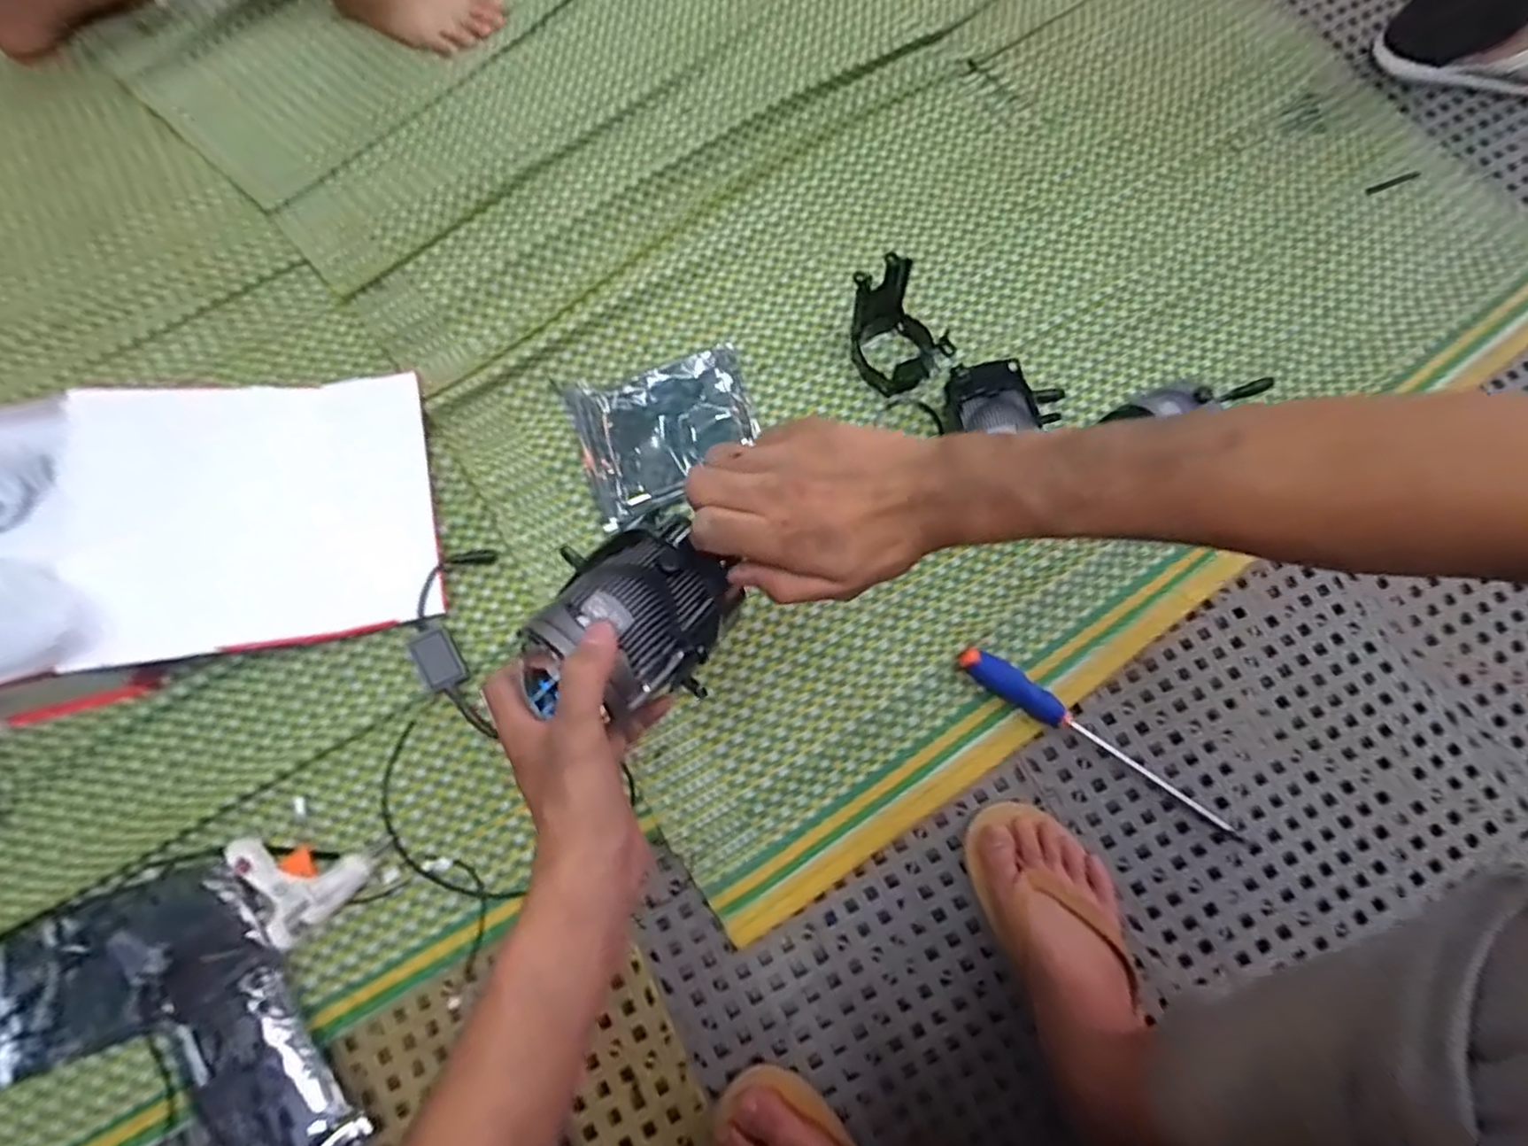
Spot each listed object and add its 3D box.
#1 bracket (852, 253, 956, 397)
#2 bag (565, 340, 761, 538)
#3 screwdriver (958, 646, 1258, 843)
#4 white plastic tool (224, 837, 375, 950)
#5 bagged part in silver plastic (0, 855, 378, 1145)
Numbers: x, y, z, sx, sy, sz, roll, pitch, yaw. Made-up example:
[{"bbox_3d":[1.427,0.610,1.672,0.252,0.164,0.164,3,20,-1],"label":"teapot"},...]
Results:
[{"bbox_3d":[0.143,-0.259,0.734,0.082,0.104,0.098,-24,76,-6],"label":"bracket"},{"bbox_3d":[-0.105,-0.158,0.751,0.192,0.022,0.170,-19,75,-5],"label":"bag"},{"bbox_3d":[0.317,0.156,0.652,0.291,0.024,0.029,31,77,8],"label":"screwdriver"},{"bbox_3d":[-0.422,0.267,0.631,0.098,0.035,0.109,-32,77,-8],"label":"white plastic tool"},{"bbox_3d":[-0.511,0.405,0.579,0.238,0.036,0.313,-35,77,-9],"label":"bagged part in silver plastic"}]

